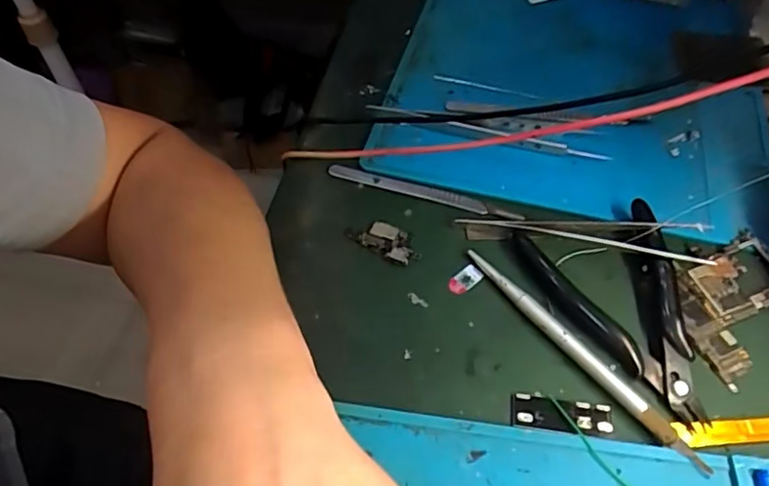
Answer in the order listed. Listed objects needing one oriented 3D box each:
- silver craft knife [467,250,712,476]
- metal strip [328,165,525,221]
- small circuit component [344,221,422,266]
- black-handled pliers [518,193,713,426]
[{"bbox_3d":[0.091,0.050,0.273,0.010,0.008,0.141,-32,58,-22],"label":"silver craft knife"},{"bbox_3d":[0.023,-0.030,0.337,0.114,0.005,0.010,16,53,13],"label":"metal strip"},{"bbox_3d":[0.001,-0.002,0.315,0.041,0.004,0.020,28,57,21],"label":"small circuit component"},{"bbox_3d":[0.118,0.031,0.278,0.070,0.022,0.110,-10,52,-7],"label":"black-handled pliers"}]

